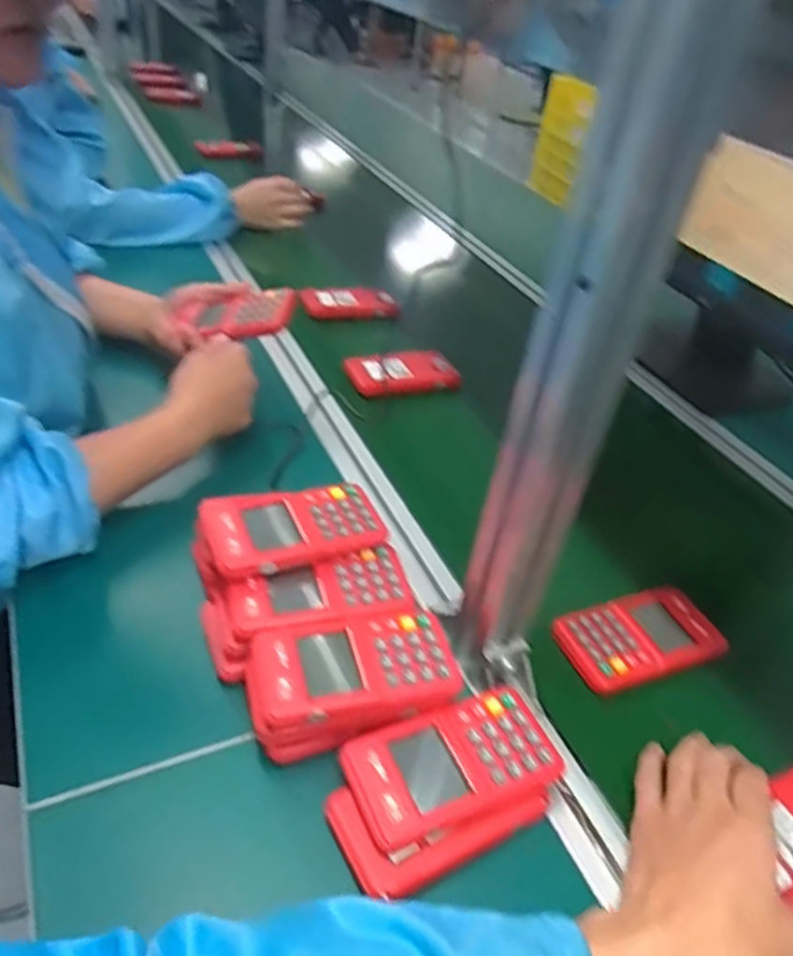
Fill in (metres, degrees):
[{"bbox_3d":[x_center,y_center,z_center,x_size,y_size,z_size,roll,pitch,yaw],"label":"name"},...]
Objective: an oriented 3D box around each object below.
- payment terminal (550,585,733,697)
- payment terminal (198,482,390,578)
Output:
[{"bbox_3d":[0.193,0.126,0.571,0.129,0.015,0.073,-10,41,-21],"label":"payment terminal"},{"bbox_3d":[-0.080,0.039,0.553,0.130,0.025,0.078,-11,41,-21],"label":"payment terminal"}]

